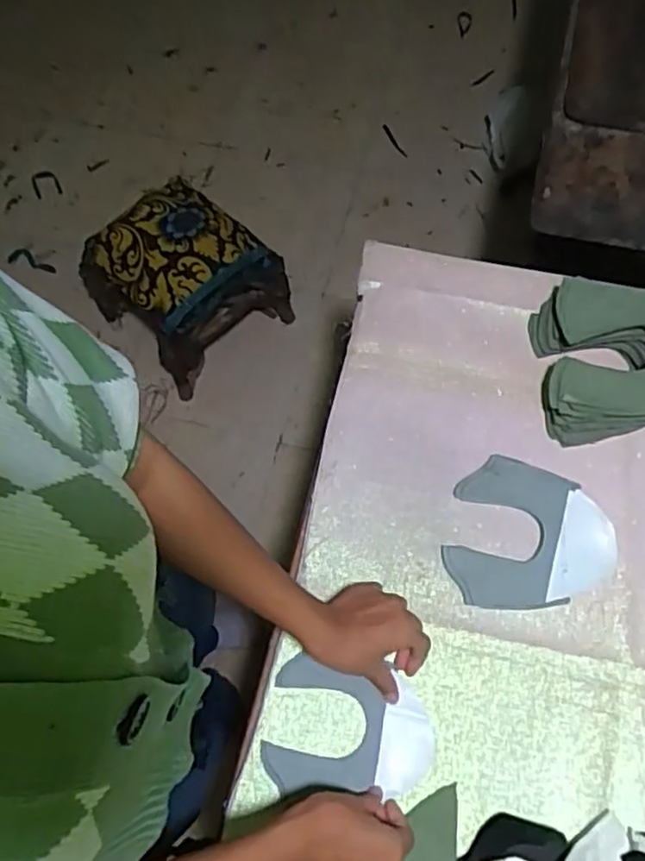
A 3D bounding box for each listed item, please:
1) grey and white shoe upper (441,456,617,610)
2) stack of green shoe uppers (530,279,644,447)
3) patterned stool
[{"bbox_3d":[0.208,0.102,0.681,0.160,0.018,0.148,4,68,4],"label":"grey and white shoe upper"},{"bbox_3d":[0.329,-0.085,0.724,0.187,0.067,0.180,-2,68,2],"label":"stack of green shoe uppers"},{"bbox_3d":[-0.273,-0.313,1.485,0.311,0.364,0.288,35,73,15],"label":"patterned stool"}]

